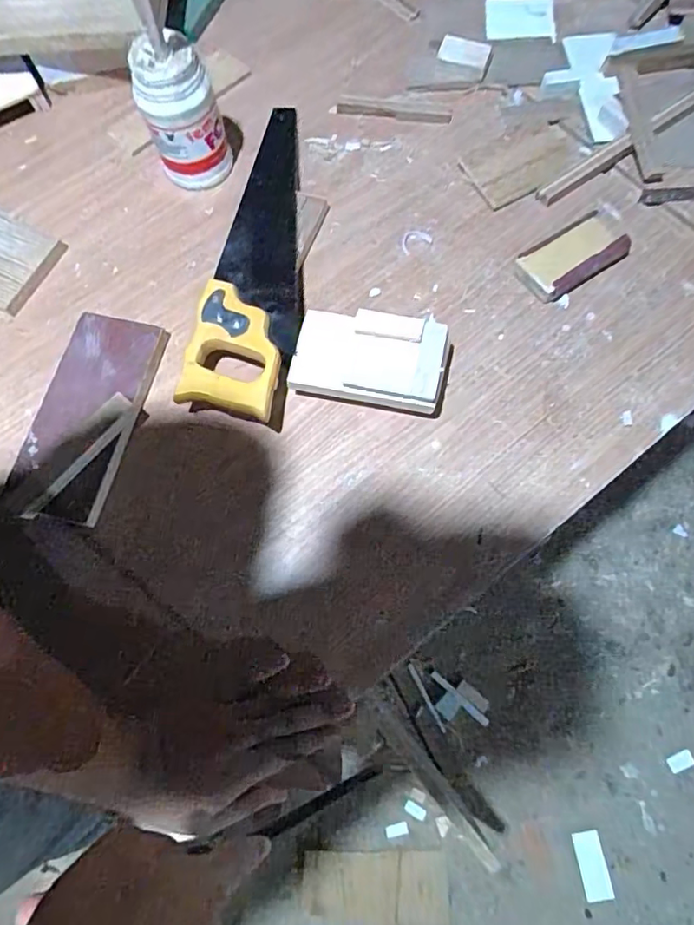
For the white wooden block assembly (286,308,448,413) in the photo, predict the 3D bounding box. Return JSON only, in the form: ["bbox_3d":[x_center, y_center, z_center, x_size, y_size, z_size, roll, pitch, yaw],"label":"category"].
[{"bbox_3d":[0.022,-0.099,0.545,0.142,0.052,0.088,11,73,6],"label":"white wooden block assembly"}]

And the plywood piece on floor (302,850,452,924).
[{"bbox_3d":[0.053,0.810,1.067,0.271,0.012,0.133,-3,84,5],"label":"plywood piece on floor"}]

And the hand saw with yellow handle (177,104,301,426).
[{"bbox_3d":[-0.087,-0.234,0.600,0.105,0.041,0.402,6,72,4],"label":"hand saw with yellow handle"}]

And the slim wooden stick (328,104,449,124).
[{"bbox_3d":[0.053,-0.425,0.684,0.147,0.008,0.012,7,72,5],"label":"slim wooden stick"}]

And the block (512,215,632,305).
[{"bbox_3d":[0.235,-0.214,0.583,0.110,0.025,0.056,-30,73,-7],"label":"block"}]

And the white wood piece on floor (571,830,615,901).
[{"bbox_3d":[0.462,0.759,1.052,0.052,0.009,0.108,-7,72,0],"label":"white wood piece on floor"}]

